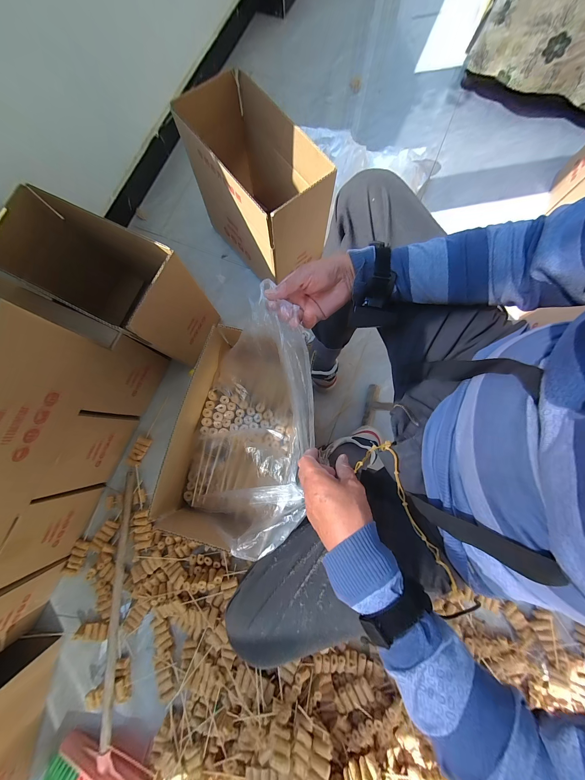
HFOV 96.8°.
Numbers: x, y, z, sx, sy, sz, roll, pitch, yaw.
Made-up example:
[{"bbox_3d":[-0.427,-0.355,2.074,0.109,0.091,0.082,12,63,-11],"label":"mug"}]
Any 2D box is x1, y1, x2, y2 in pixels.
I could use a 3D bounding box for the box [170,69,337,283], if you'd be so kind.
[{"bbox_3d":[-0.094,-0.532,0.708,0.217,0.286,0.399,-38,81,-7],"label":"box"}]

